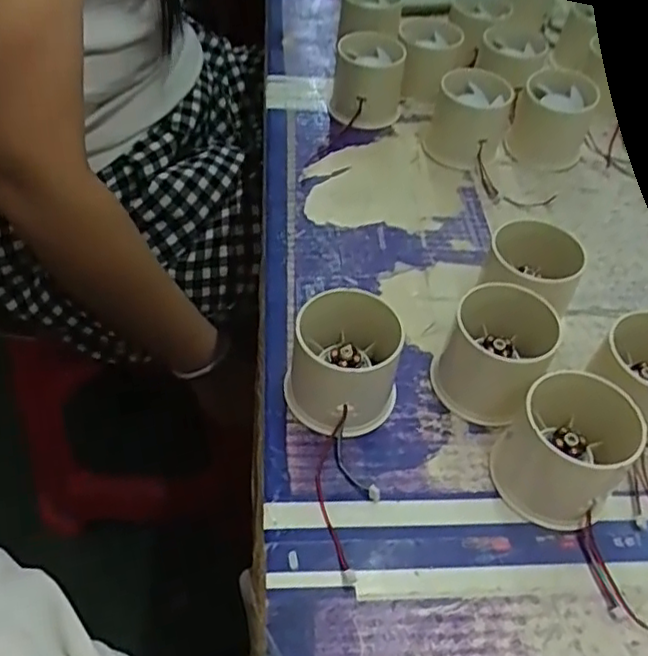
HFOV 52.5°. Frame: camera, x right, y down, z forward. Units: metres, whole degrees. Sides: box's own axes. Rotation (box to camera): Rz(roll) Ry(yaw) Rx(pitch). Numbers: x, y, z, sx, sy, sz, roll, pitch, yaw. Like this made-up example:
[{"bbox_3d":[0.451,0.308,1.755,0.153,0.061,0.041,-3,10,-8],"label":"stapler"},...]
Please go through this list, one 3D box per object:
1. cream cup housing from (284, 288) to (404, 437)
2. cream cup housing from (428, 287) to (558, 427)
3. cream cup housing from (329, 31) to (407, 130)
[{"bbox_3d":[0.009,0.014,0.320,0.052,0.055,0.058,4,49,-1],"label":"cream cup housing"},{"bbox_3d":[0.088,0.009,0.336,0.048,0.049,0.061,27,53,18],"label":"cream cup housing"},{"bbox_3d":[0.034,-0.189,0.501,0.054,0.048,0.064,1,49,-3],"label":"cream cup housing"}]

